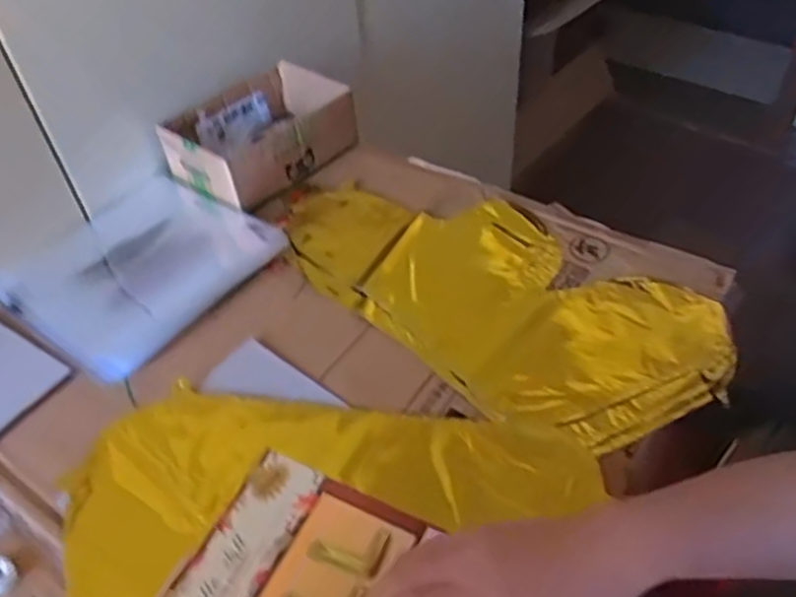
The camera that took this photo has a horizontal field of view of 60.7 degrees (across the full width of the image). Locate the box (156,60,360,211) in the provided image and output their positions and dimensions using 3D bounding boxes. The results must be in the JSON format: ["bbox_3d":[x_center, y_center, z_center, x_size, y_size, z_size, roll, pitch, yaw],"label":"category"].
[{"bbox_3d":[-0.154,-0.185,0.776,0.142,0.071,0.191,29,54,30],"label":"box"}]

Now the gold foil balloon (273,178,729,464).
[{"bbox_3d":[0.079,-0.014,0.640,0.425,0.039,0.224,33,57,30],"label":"gold foil balloon"}]

